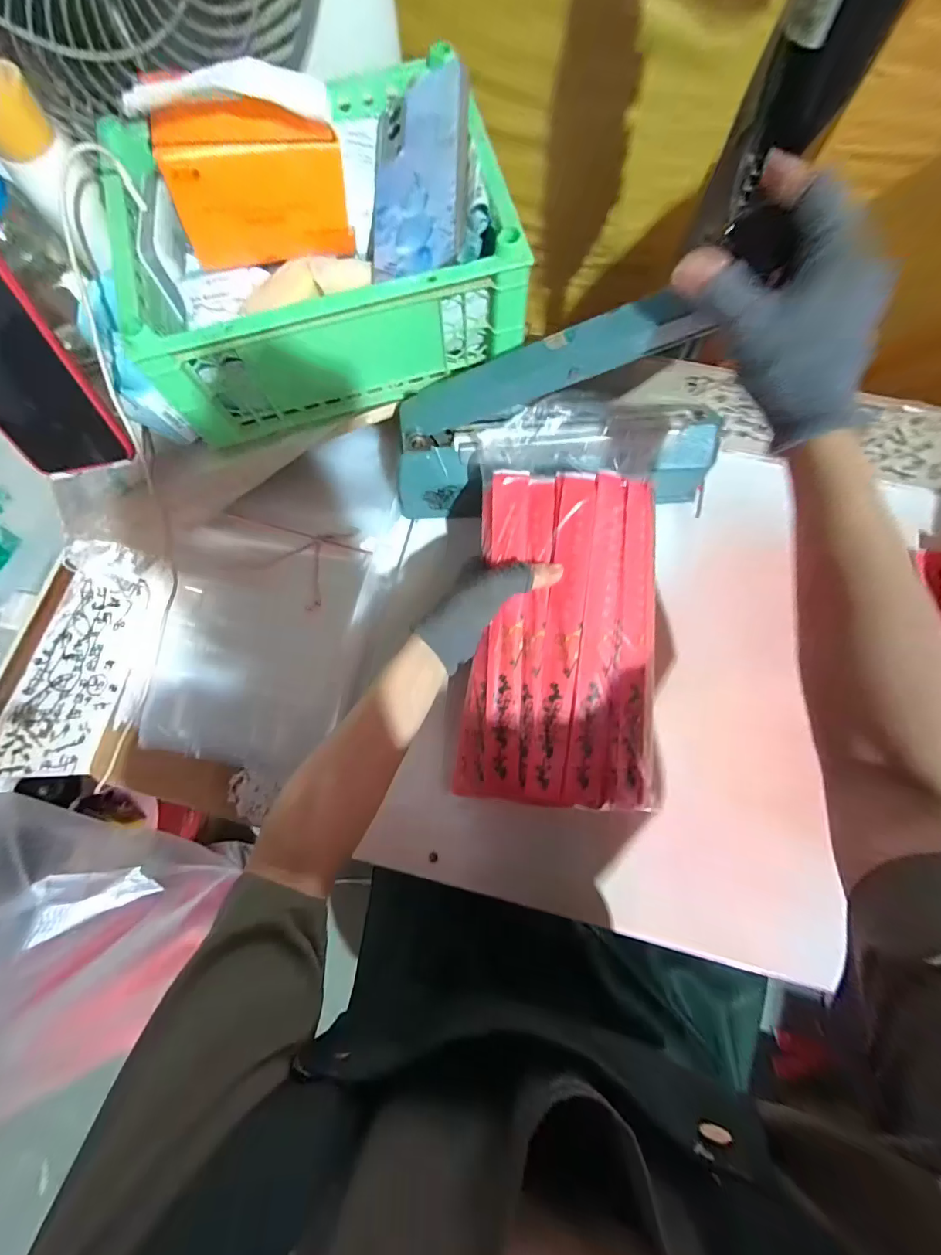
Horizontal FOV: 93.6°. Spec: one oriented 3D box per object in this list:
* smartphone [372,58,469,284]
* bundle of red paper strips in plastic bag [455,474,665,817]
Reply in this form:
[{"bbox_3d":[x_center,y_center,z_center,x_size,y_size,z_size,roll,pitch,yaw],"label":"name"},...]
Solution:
[{"bbox_3d":[-0.039,-0.337,0.331,0.080,0.006,0.151,2,89,28],"label":"smartphone"},{"bbox_3d":[0.075,0.009,0.368,0.157,0.026,0.268,2,88,7],"label":"bundle of red paper strips in plastic bag"}]

